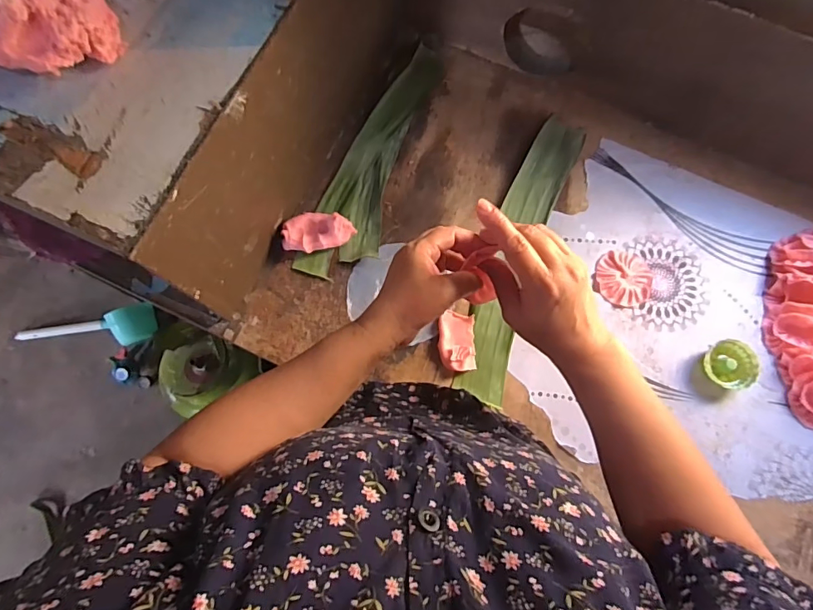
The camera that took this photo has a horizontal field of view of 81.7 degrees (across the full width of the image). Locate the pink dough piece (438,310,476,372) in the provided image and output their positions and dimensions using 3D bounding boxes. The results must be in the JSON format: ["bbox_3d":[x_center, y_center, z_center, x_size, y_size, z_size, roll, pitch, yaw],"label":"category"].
[{"bbox_3d":[0.065,0.047,0.601,0.045,0.013,0.074,0,75,0],"label":"pink dough piece"}]

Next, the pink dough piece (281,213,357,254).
[{"bbox_3d":[-0.117,-0.095,0.625,0.086,0.039,0.058,12,75,3],"label":"pink dough piece"}]

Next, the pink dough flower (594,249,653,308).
[{"bbox_3d":[0.292,-0.037,0.630,0.072,0.008,0.076,0,75,0],"label":"pink dough flower"}]

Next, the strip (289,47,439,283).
[{"bbox_3d":[-0.041,-0.210,0.673,0.093,0.011,0.384,20,76,5],"label":"strip"}]

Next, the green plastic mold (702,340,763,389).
[{"bbox_3d":[0.407,0.075,0.592,0.065,0.021,0.059,-11,75,-3],"label":"green plastic mold"}]

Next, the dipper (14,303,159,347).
[{"bbox_3d":[-0.940,0.065,1.371,0.426,0.102,0.114,-4,75,12],"label":"dipper"}]

